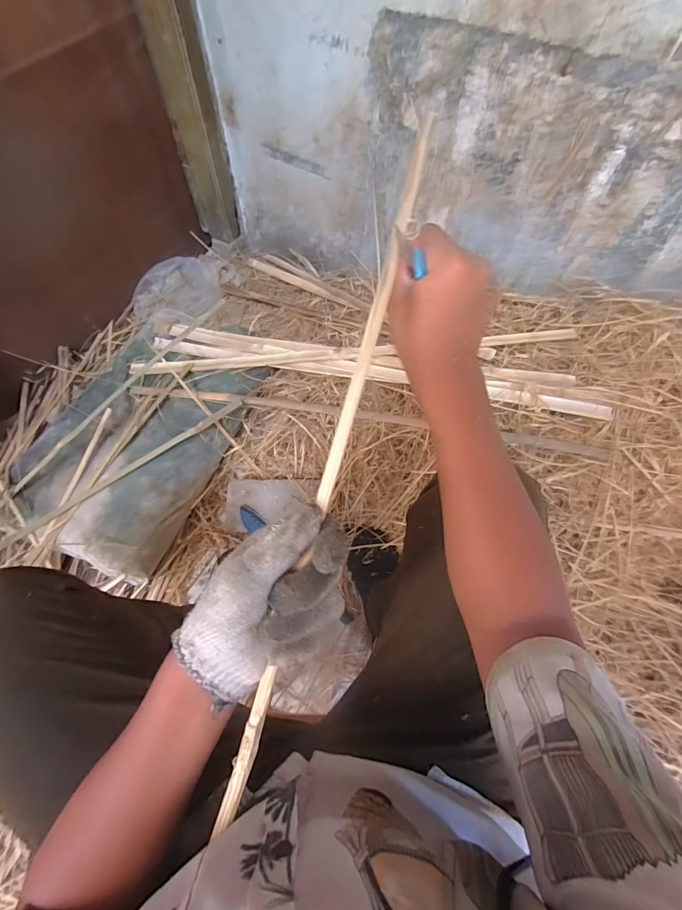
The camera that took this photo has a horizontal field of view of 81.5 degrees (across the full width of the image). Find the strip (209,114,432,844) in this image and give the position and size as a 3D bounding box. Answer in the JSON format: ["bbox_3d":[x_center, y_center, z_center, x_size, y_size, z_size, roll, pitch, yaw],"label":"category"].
[{"bbox_3d":[-0.011,0.021,0.279,0.012,0.010,0.511,17,91,7],"label":"strip"}]

